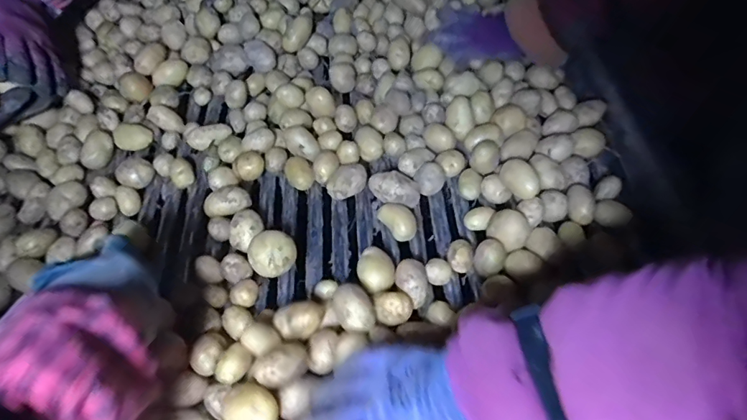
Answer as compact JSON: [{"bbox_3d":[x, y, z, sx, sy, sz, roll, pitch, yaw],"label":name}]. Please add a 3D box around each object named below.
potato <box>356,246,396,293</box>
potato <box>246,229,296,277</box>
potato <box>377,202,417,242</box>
[{"bbox_3d":[0.003,0.071,0.528,0.040,0.033,0.051,-7,52,-2],"label":"potato"},{"bbox_3d":[-0.112,0.056,0.538,0.051,0.047,0.047,-2,52,2],"label":"potato"},{"bbox_3d":[0.030,0.014,0.567,0.043,0.033,0.049,-32,57,-21],"label":"potato"}]

